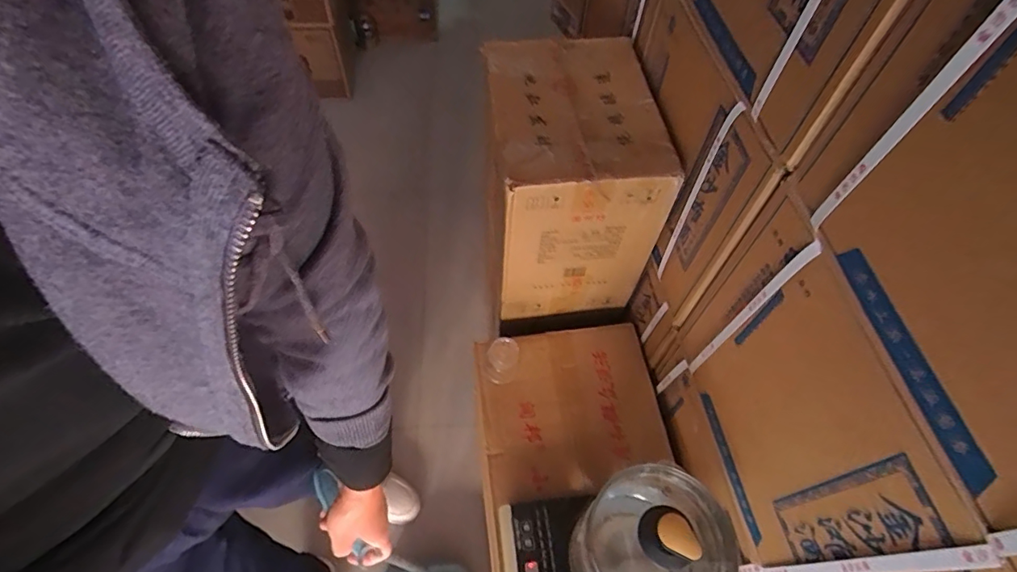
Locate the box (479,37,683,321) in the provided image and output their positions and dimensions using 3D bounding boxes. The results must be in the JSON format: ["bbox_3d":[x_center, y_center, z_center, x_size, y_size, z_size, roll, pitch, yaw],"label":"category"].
[{"bbox_3d":[0.087,-0.166,0.826,0.234,0.329,0.307,-3,56,-6],"label":"box"}]

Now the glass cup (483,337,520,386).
[{"bbox_3d":[-0.010,0.119,0.798,0.051,0.074,0.049,2,55,-2],"label":"glass cup"}]

